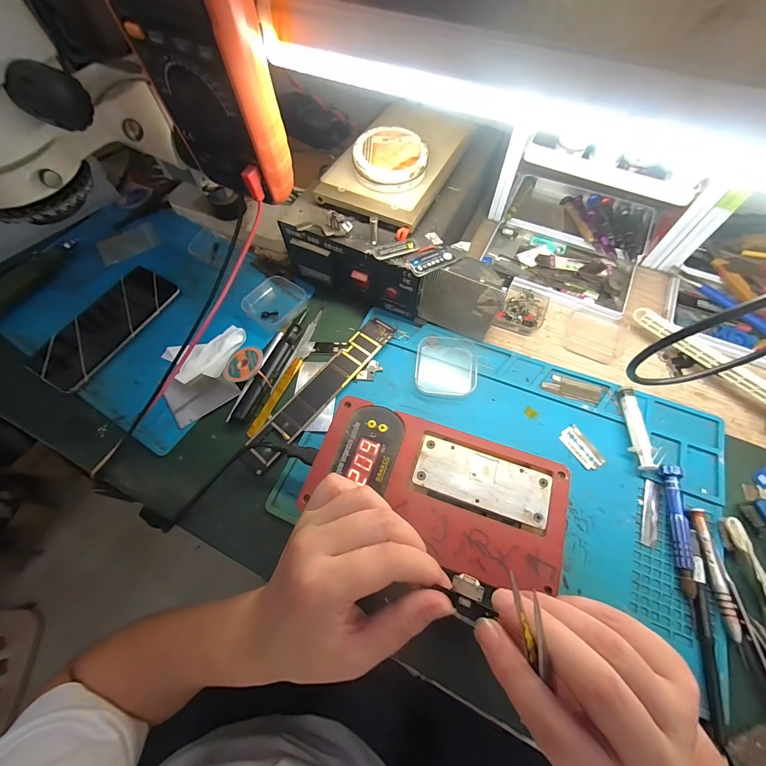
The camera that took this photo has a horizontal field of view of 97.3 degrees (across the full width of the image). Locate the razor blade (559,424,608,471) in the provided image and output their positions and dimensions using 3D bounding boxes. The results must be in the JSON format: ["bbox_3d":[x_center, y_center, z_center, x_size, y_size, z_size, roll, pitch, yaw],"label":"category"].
[{"bbox_3d":[0.192,0.062,0.324,0.023,0.004,0.043,-27,67,-11],"label":"razor blade"}]

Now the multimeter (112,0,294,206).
[{"bbox_3d":[-0.110,-0.207,0.212,0.088,0.166,0.051,30,68,15],"label":"multimeter"}]

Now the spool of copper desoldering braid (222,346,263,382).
[{"bbox_3d":[-0.148,-0.020,0.362,0.041,0.008,0.041,-7,59,11],"label":"spool of copper desoldering braid"}]

